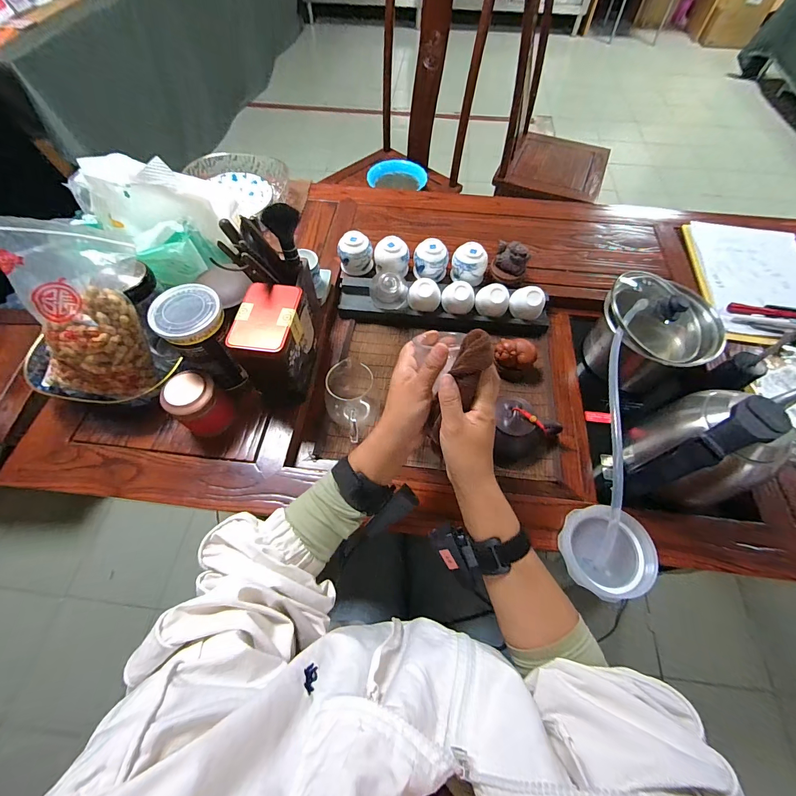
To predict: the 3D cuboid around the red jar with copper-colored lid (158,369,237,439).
[{"bbox_3d":[-0.289,0.010,0.516,0.071,0.093,0.072,0,61,0],"label":"red jar with copper-colored lid"}]

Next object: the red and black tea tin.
[{"bbox_3d":[-0.179,-0.069,0.534,0.082,0.153,0.129,6,61,3],"label":"red and black tea tin"}]

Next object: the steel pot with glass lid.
[{"bbox_3d":[0.413,-0.104,0.583,0.159,0.145,0.168,0,61,0],"label":"steel pot with glass lid"}]

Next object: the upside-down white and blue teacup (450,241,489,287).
[{"bbox_3d":[0.137,-0.256,0.675,0.067,0.061,0.060,10,61,5],"label":"upside-down white and blue teacup"}]

